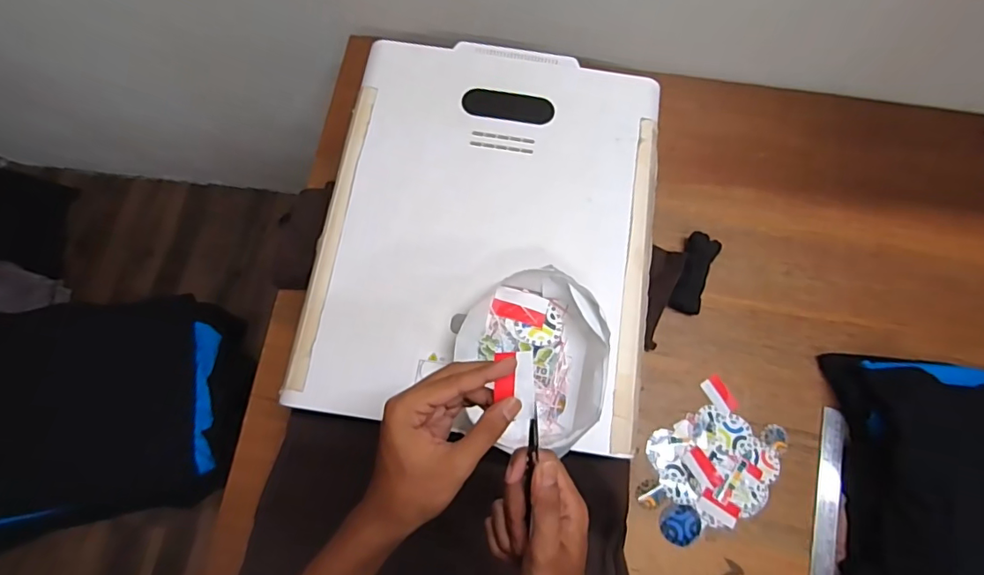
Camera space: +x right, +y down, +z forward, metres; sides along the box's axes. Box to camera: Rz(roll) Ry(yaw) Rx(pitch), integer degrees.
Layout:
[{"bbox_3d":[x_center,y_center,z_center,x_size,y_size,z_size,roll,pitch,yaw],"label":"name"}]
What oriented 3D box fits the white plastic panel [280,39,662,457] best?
[{"bbox_3d":[-0.002,-0.081,0.643,0.400,0.016,0.495,9,73,1],"label":"white plastic panel"}]

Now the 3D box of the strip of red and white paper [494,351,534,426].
[{"bbox_3d":[0.018,0.077,0.399,0.029,0.004,0.054,0,86,5],"label":"strip of red and white paper"}]

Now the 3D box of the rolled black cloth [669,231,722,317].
[{"bbox_3d":[0.310,-0.020,0.792,0.047,0.032,0.123,22,73,5],"label":"rolled black cloth"}]

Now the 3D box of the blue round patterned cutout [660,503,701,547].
[{"bbox_3d":[0.255,0.320,0.697,0.054,0.004,0.051,1,72,-2],"label":"blue round patterned cutout"}]

